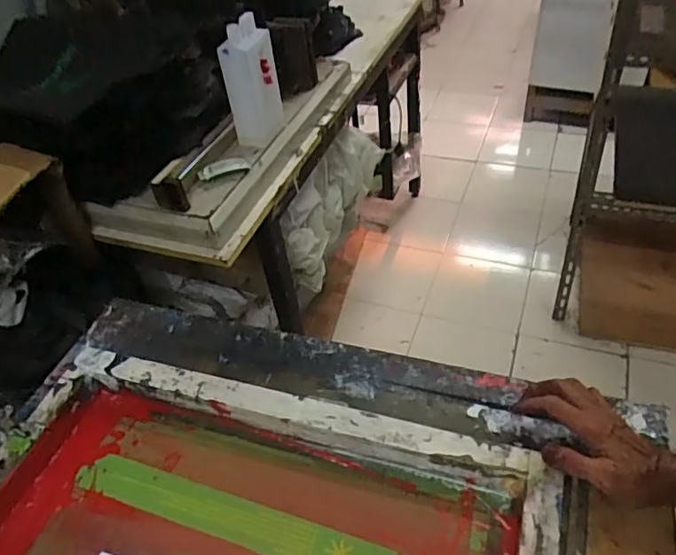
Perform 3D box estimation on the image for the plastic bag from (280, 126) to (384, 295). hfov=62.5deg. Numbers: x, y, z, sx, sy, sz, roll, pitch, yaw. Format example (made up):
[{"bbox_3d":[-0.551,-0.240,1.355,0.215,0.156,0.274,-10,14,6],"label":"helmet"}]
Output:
[{"bbox_3d":[-0.011,-0.192,1.364,0.090,0.243,0.479,14,47,21],"label":"plastic bag"}]

